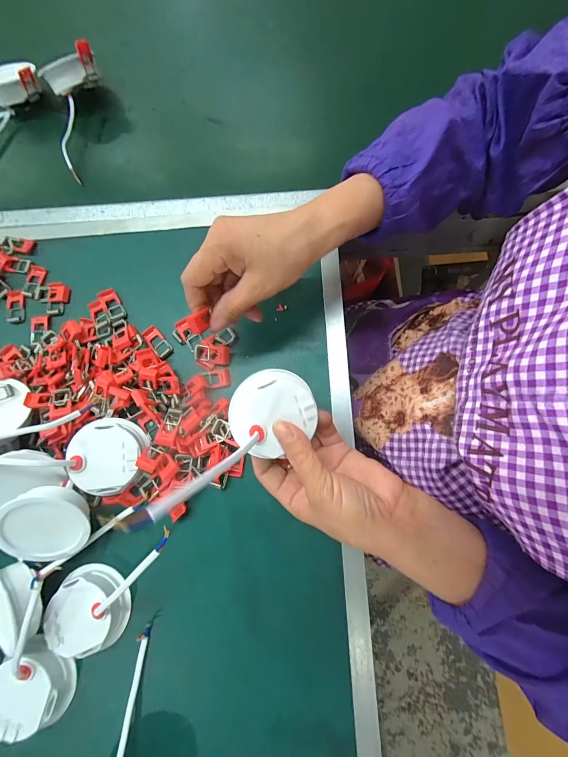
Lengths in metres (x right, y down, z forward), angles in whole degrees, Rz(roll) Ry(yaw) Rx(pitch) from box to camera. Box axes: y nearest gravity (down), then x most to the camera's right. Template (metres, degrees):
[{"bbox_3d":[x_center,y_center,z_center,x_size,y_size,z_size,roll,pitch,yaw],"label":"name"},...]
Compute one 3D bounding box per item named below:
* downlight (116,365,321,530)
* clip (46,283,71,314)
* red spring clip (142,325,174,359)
[{"bbox_3d":[-0.031,0.044,0.197,0.060,0.043,0.151,39,36,9],"label":"downlight"},{"bbox_3d":[-0.255,-0.091,0.348,0.023,0.007,0.037,-5,77,0],"label":"clip"},{"bbox_3d":[-0.136,-0.038,0.331,0.018,0.007,0.037,-41,79,-8],"label":"red spring clip"}]

